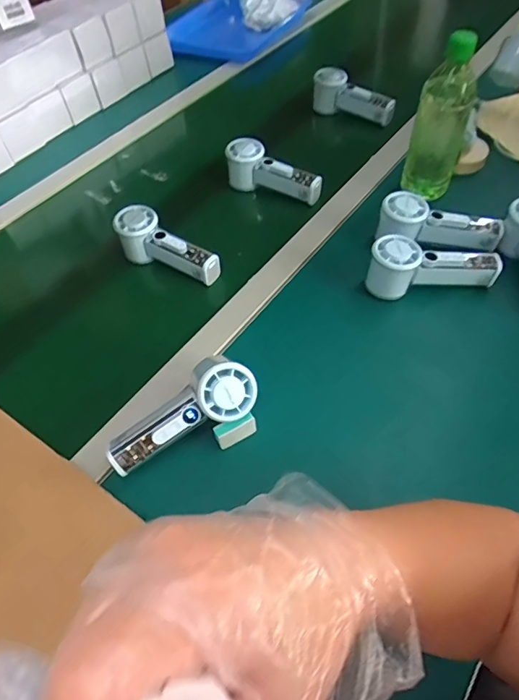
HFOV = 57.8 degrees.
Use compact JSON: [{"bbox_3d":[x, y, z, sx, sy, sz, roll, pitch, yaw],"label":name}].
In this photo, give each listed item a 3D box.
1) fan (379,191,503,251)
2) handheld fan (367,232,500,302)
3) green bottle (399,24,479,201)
[{"bbox_3d":[0.229,-0.154,0.608,0.152,0.063,0.042,13,54,-4],"label":"fan"},{"bbox_3d":[0.208,-0.097,0.563,0.154,0.063,0.047,0,53,4],"label":"handheld fan"},{"bbox_3d":[0.245,-0.306,0.630,0.070,0.198,0.062,16,56,16],"label":"green bottle"}]

